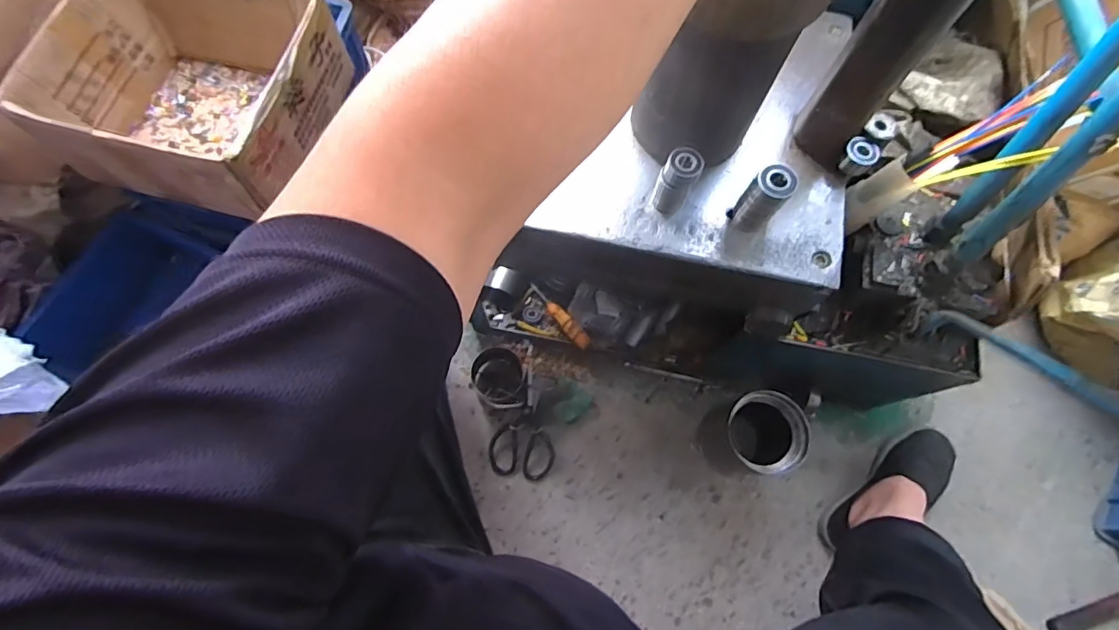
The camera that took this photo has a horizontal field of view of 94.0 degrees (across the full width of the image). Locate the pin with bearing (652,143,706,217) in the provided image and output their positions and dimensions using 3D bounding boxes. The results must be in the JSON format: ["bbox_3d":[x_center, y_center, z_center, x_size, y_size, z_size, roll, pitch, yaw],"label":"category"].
[{"bbox_3d":[0.120,-0.136,0.538,0.037,0.073,0.033,16,72,5],"label":"pin with bearing"}]

